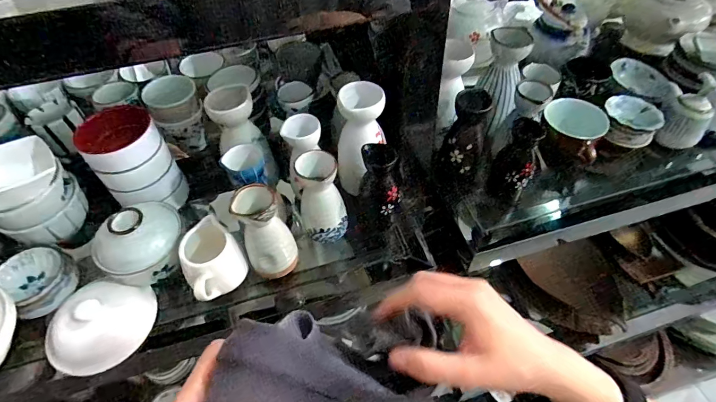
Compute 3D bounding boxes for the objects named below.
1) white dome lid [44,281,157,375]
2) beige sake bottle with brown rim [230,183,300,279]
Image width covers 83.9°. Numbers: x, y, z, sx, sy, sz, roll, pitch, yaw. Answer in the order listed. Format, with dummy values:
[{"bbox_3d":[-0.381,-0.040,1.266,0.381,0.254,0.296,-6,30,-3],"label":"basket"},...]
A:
[{"bbox_3d":[-0.312,0.145,0.471,0.121,0.036,0.105,-1,51,0],"label":"white dome lid"},{"bbox_3d":[-0.110,0.038,0.477,0.061,0.141,0.049,-17,53,-12],"label":"beige sake bottle with brown rim"}]

